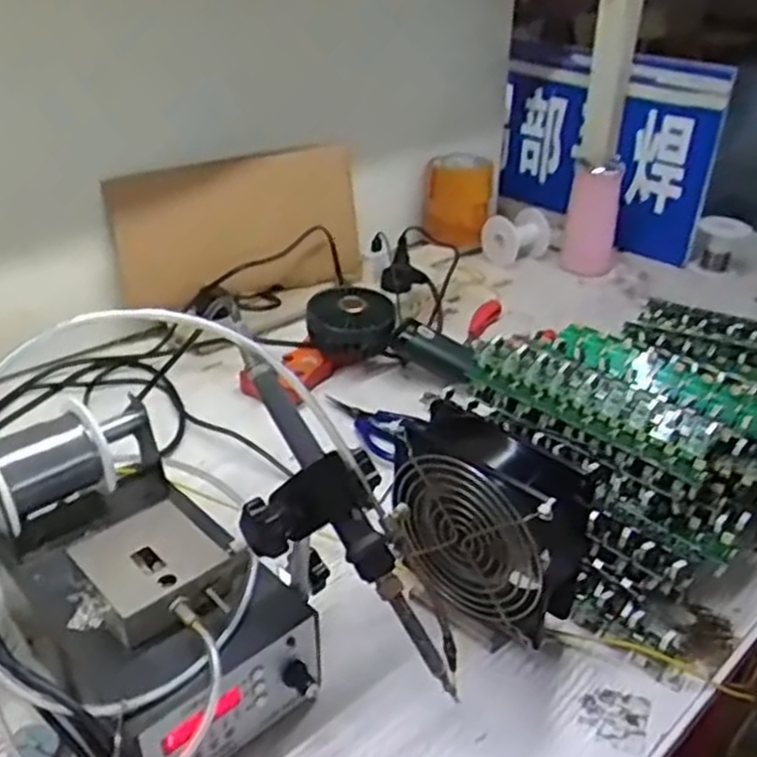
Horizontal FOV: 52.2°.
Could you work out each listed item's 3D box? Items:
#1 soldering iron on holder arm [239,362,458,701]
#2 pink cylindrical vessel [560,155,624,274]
[{"bbox_3d":[-0.020,0.079,0.398,0.066,0.041,0.180,-28,81,-39],"label":"soldering iron on holder arm"},{"bbox_3d":[0.275,-0.207,0.985,0.063,0.133,0.056,11,33,13],"label":"pink cylindrical vessel"}]

